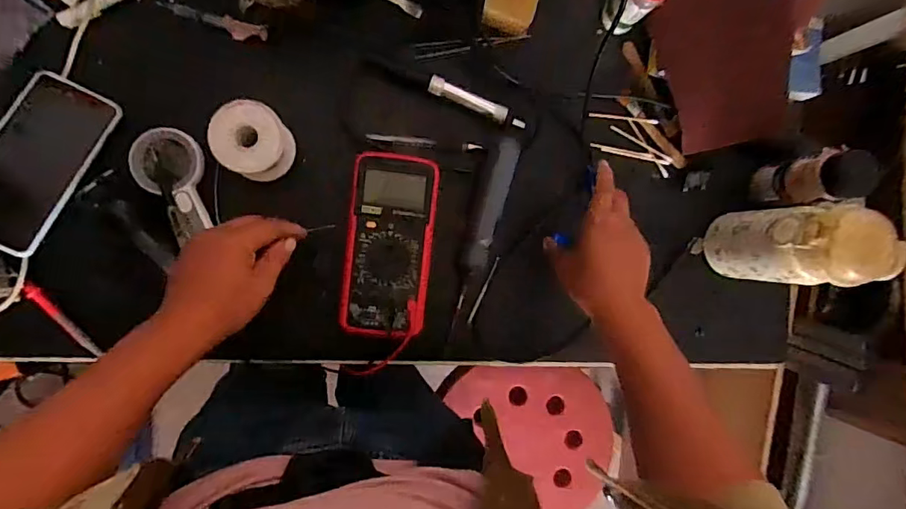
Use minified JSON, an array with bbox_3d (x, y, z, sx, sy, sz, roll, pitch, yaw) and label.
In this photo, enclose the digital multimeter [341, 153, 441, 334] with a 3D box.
[{"bbox_3d":[-0.066,-0.009,0.525,0.087,0.028,0.184,6,91,-9],"label":"digital multimeter"}]

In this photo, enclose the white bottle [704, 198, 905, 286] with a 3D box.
[{"bbox_3d":[0.343,-0.010,0.511,0.070,0.174,0.075,0,92,-9],"label":"white bottle"}]

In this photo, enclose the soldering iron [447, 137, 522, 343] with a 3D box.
[{"bbox_3d":[0.031,-0.018,0.542,0.032,0.022,0.216,15,90,-9],"label":"soldering iron"}]

